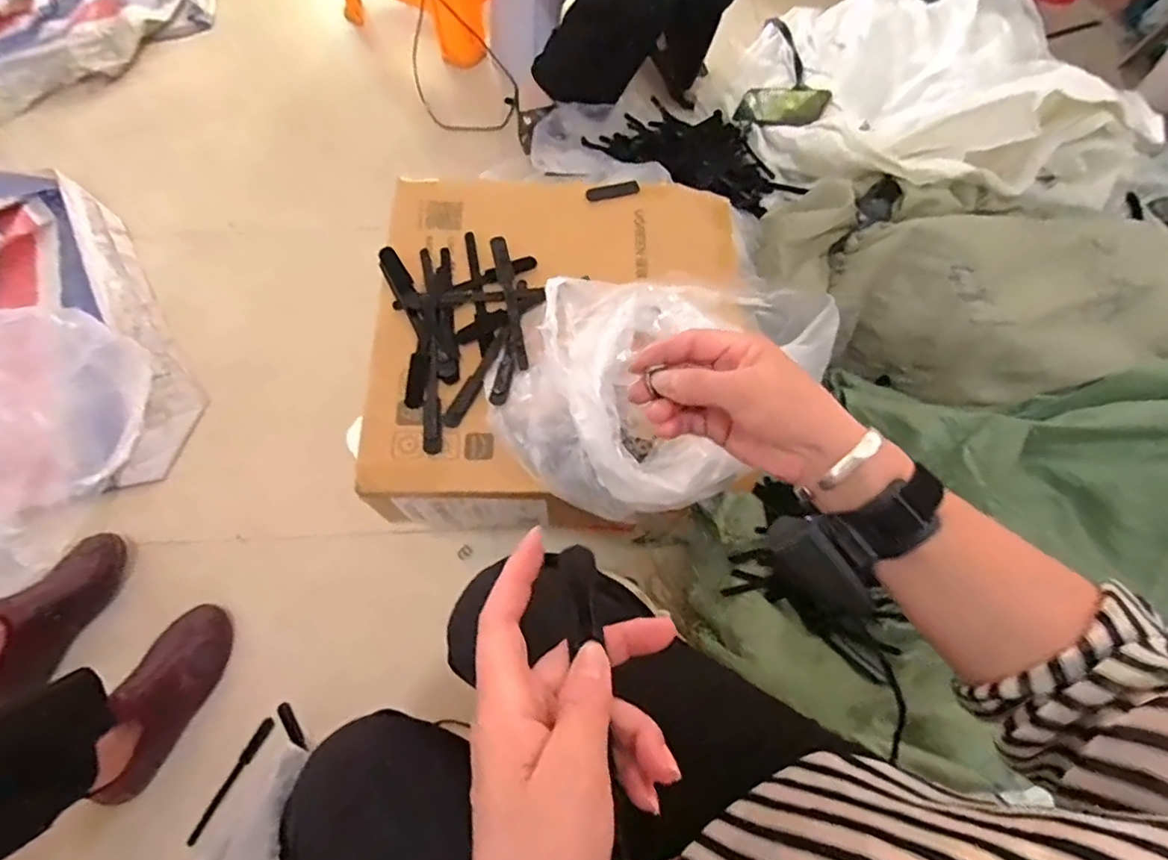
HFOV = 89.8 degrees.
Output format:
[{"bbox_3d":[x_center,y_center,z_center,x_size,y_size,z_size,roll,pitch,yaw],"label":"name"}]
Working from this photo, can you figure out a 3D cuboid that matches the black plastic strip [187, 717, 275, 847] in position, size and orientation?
[{"bbox_3d":[-0.451,0.446,0.749,0.020,0.010,0.153,25,70,10],"label":"black plastic strip"}]

